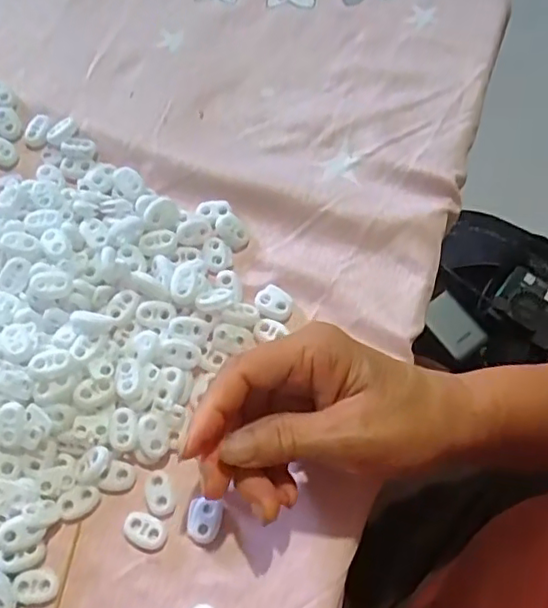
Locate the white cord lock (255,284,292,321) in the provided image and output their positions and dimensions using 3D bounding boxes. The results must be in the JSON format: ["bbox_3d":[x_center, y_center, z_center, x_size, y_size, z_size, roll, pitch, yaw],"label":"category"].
[{"bbox_3d":[0.000,-0.001,0.354,0.022,0.004,0.017,29,70,10],"label":"white cord lock"}]

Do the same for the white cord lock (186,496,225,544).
[{"bbox_3d":[-0.035,0.109,0.309,0.017,0.007,0.021,10,68,3],"label":"white cord lock"}]

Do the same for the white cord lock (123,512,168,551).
[{"bbox_3d":[-0.065,0.115,0.309,0.021,0.005,0.015,21,69,7],"label":"white cord lock"}]

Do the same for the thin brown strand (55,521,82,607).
[{"bbox_3d":[-0.105,0.140,0.301,0.004,0.004,0.061,9,67,3],"label":"thin brown strand"}]

